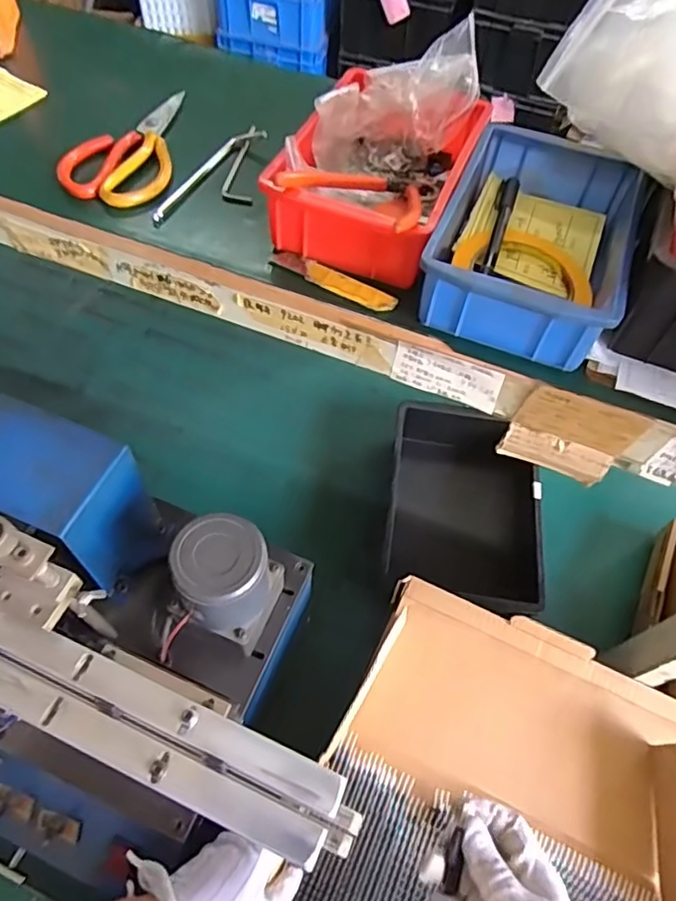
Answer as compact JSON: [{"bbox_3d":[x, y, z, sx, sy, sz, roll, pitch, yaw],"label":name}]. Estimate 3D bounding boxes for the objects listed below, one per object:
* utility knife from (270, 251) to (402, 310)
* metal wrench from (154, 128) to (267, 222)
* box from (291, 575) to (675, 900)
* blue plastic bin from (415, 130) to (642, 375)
[{"bbox_3d":[-0.005,-0.131,0.447,0.105,0.006,0.020,29,61,14],"label":"utility knife"},{"bbox_3d":[-0.113,-0.240,0.504,0.025,0.007,0.144,29,61,14],"label":"metal wrench"},{"bbox_3d":[0.151,0.340,0.541,0.322,0.071,0.369,23,59,10],"label":"box"},{"bbox_3d":[0.143,-0.158,0.439,0.124,0.054,0.192,18,59,8],"label":"blue plastic bin"}]

